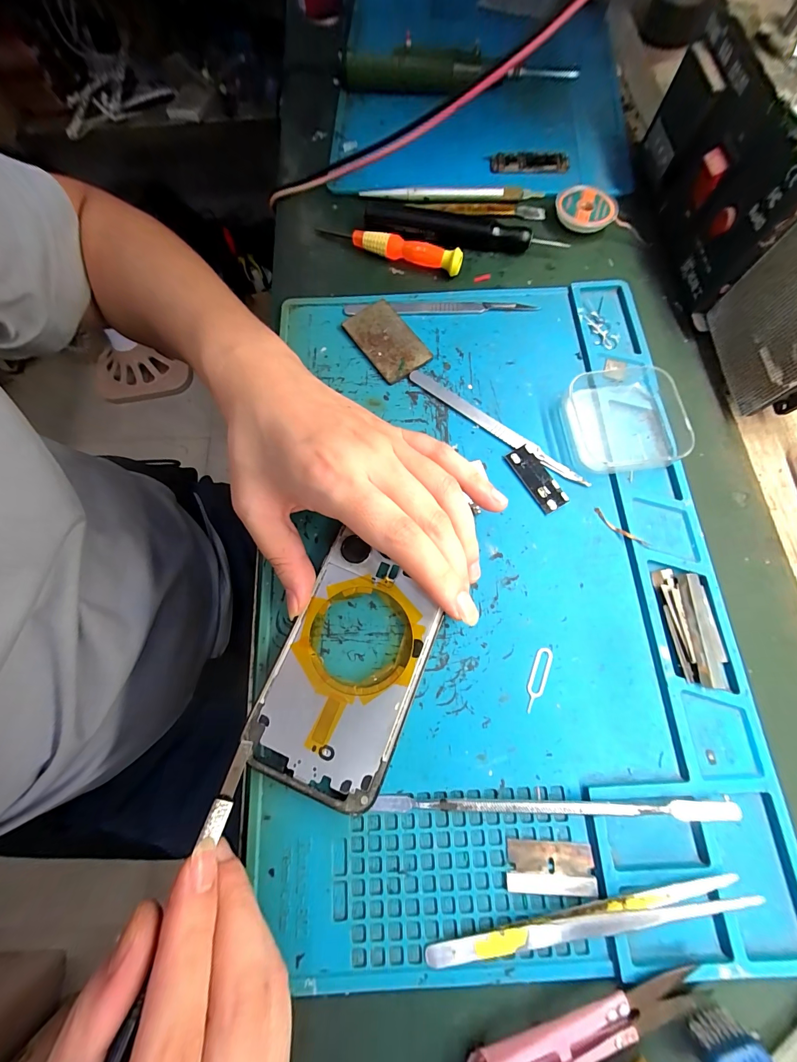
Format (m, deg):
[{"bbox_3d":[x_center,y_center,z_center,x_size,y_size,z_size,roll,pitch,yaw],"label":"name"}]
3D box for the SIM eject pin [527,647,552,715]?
[{"bbox_3d":[0.072,0.077,0.182,0.008,0.004,0.033,23,75,7],"label":"SIM eject pin"}]

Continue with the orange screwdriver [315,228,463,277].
[{"bbox_3d":[-0.009,-0.215,0.262,0.116,0.015,0.011,24,75,8],"label":"orange screwdriver"}]

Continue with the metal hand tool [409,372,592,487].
[{"bbox_3d":[0.060,-0.066,0.221,0.129,0.004,0.010,38,78,11],"label":"metal hand tool"}]

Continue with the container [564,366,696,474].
[{"bbox_3d":[0.136,-0.065,0.214,0.061,0.020,0.061,-1,76,4],"label":"container"}]

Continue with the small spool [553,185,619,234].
[{"bbox_3d":[0.141,-0.243,0.264,0.046,0.013,0.037,11,74,4],"label":"small spool"}]

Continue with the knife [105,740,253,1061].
[{"bbox_3d":[-0.083,0.150,0.123,0.008,0.006,0.135,10,50,4],"label":"knife"}]

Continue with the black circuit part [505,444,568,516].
[{"bbox_3d":[0.083,-0.032,0.211,0.016,0.004,0.043,-29,75,-7],"label":"black circuit part"}]

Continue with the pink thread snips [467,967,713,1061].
[{"bbox_3d":[0.076,0.201,0.140,0.099,0.009,0.021,-15,74,-3],"label":"pink thread snips"}]

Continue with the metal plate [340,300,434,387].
[{"bbox_3d":[-0.008,-0.131,0.242,0.036,0.005,0.061,-33,75,-8],"label":"metal plate"}]

